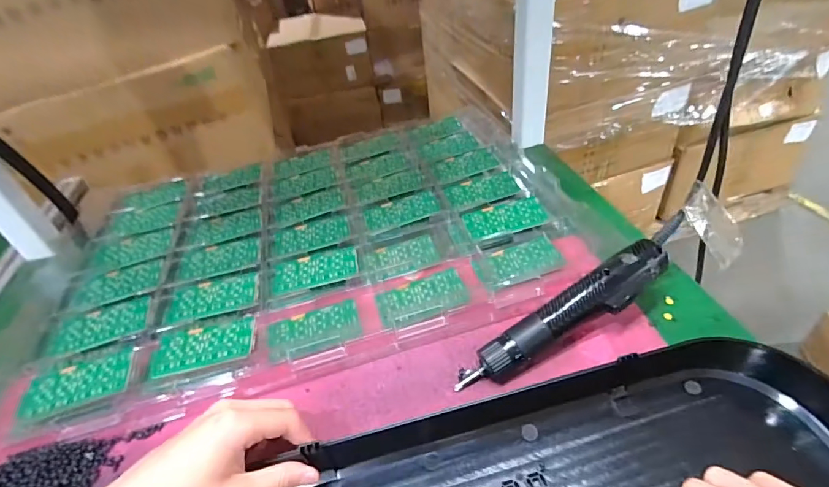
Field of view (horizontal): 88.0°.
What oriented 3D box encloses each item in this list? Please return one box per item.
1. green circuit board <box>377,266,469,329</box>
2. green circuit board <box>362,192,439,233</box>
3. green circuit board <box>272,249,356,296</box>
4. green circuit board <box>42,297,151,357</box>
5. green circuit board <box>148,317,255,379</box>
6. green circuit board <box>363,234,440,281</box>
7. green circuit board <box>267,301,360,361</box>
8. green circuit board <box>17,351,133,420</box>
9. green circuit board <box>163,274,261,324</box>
[{"bbox_3d":[0.008,0.055,0.453,0.093,0.010,0.049,-16,42,-7],"label":"green circuit board"},{"bbox_3d":[-0.016,-0.043,0.559,0.095,0.010,0.045,-16,42,-6],"label":"green circuit board"},{"bbox_3d":[-0.113,0.029,0.492,0.094,0.010,0.046,-15,42,-5],"label":"green circuit board"},{"bbox_3d":[-0.336,0.088,0.460,0.098,0.006,0.048,-16,42,-6],"label":"green circuit board"},{"bbox_3d":[-0.208,0.101,0.422,0.099,0.004,0.051,-11,42,0],"label":"green circuit board"},{"bbox_3d":[-0.017,0.015,0.506,0.084,0.008,0.045,-17,42,-7],"label":"green circuit board"},{"bbox_3d":[-0.102,0.087,0.437,0.091,0.011,0.049,-17,42,-8],"label":"green circuit board"},{"bbox_3d":[-0.319,0.134,0.403,0.097,0.008,0.049,-13,42,-6],"label":"green circuit board"},{"bbox_3d":[-0.221,0.060,0.475,0.095,0.008,0.051,-12,41,-2],"label":"green circuit board"}]

